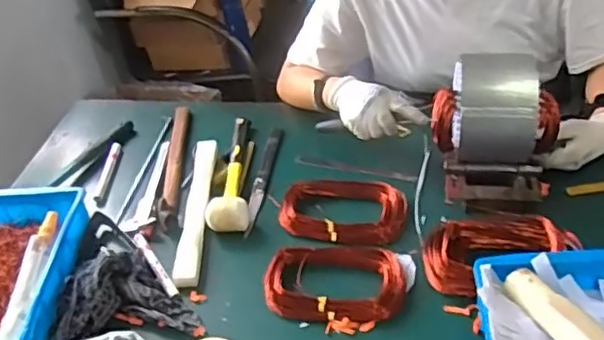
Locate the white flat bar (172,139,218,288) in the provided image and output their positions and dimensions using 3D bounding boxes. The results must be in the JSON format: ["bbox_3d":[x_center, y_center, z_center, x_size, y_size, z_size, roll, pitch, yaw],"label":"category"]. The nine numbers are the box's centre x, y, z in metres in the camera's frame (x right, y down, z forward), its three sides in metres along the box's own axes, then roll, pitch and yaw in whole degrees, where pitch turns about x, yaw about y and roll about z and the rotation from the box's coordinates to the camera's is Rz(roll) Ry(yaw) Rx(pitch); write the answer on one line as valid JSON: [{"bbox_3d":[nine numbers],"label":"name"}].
[{"bbox_3d":[-0.160,0.055,0.979,0.037,0.027,0.297,-3,40,5],"label":"white flat bar"}]

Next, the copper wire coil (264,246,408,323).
[{"bbox_3d":[0.044,0.151,0.842,0.183,0.029,0.109,-3,40,6],"label":"copper wire coil"}]

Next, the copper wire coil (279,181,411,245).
[{"bbox_3d":[0.060,0.063,0.948,0.190,0.039,0.102,0,41,8],"label":"copper wire coil"}]

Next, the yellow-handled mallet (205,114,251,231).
[{"bbox_3d":[-0.117,-0.005,1.046,0.064,0.049,0.287,-6,40,2],"label":"yellow-handled mallet"}]

